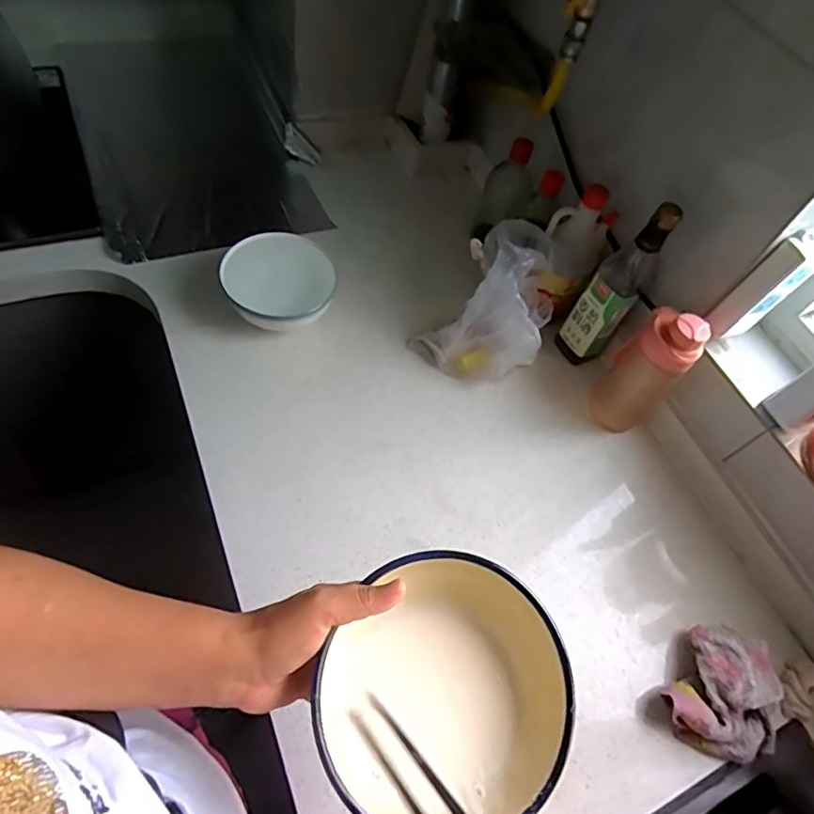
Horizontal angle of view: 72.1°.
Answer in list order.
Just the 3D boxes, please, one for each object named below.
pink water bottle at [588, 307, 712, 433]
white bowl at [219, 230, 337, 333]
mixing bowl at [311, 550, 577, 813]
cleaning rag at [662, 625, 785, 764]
[{"bbox_3d":[0.324,-0.046,0.772,0.082,0.241,0.066,36,59,13],"label":"pink water bottle"},{"bbox_3d":[-0.205,-0.187,0.890,0.157,0.093,0.205,-25,63,-18],"label":"white bowl"},{"bbox_3d":[0.029,0.207,0.408,0.170,0.074,0.183,2,58,-3],"label":"mixing bowl"},{"bbox_3d":[0.362,0.324,0.622,0.123,0.059,0.127,37,59,14],"label":"cleaning rag"}]

